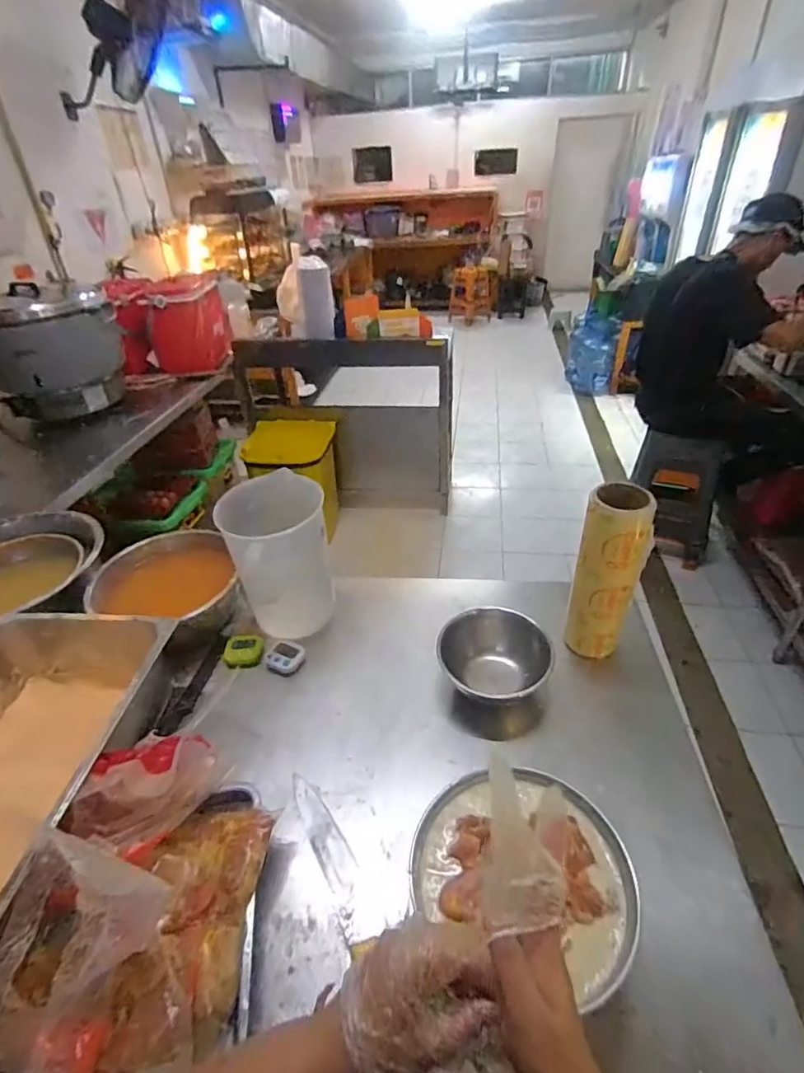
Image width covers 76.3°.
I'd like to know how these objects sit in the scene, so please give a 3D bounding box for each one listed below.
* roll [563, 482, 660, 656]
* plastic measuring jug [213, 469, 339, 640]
[{"bbox_3d":[0.334,0.066,0.834,0.098,0.300,0.080,12,39,20],"label":"roll"},{"bbox_3d":[-0.223,0.054,0.959,0.161,0.272,0.152,-23,41,-24],"label":"plastic measuring jug"}]

